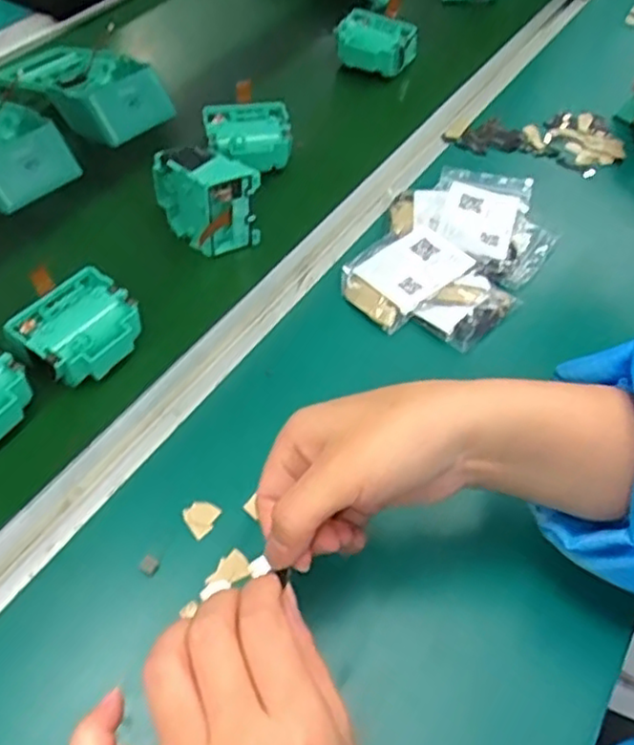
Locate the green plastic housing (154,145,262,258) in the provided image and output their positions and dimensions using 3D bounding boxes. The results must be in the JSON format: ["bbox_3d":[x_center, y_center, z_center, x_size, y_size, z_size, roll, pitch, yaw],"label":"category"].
[{"bbox_3d":[-0.087,-0.141,0.535,0.054,0.072,0.069,-31,64,-22],"label":"green plastic housing"}]

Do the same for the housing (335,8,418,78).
[{"bbox_3d":[0.060,-0.344,0.711,0.081,0.039,0.063,23,58,10],"label":"housing"}]

